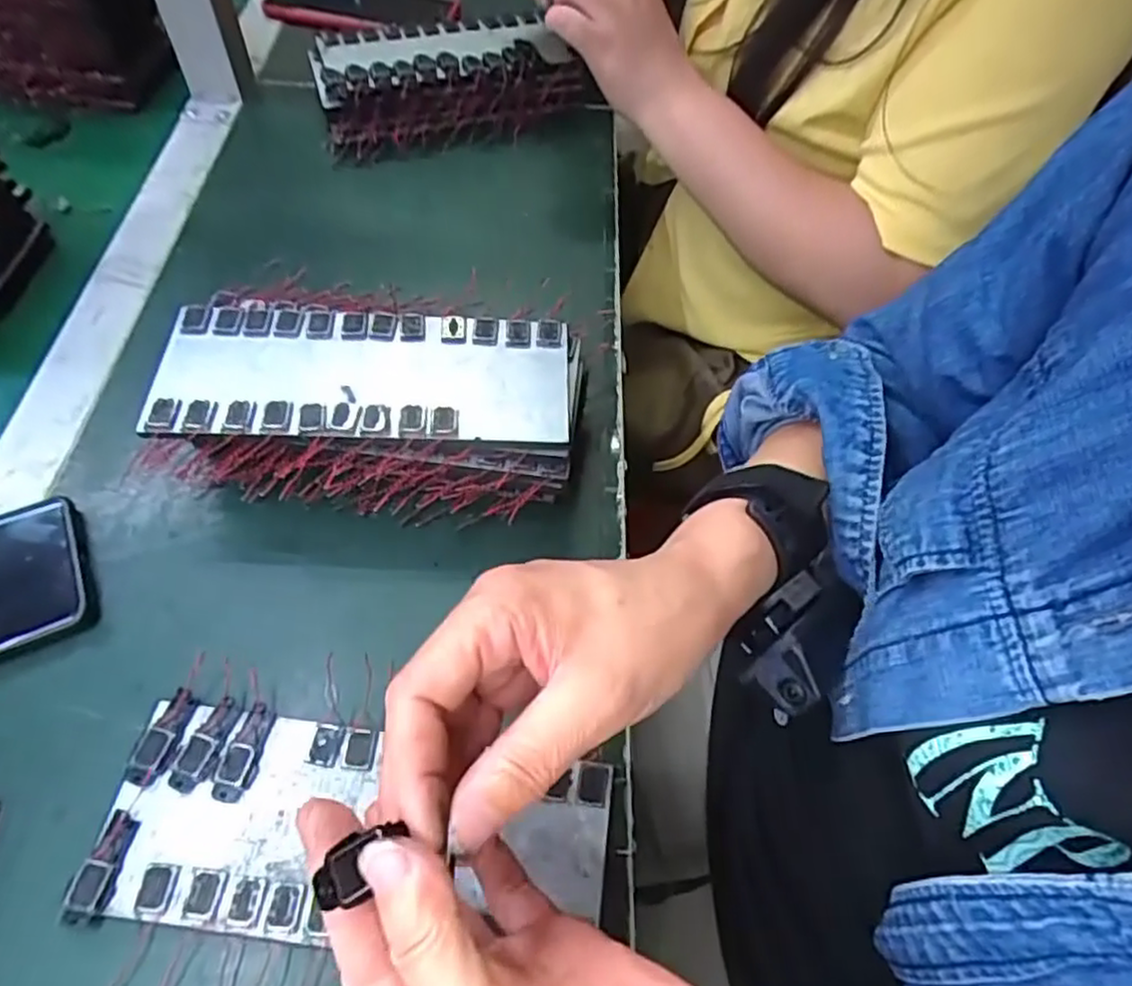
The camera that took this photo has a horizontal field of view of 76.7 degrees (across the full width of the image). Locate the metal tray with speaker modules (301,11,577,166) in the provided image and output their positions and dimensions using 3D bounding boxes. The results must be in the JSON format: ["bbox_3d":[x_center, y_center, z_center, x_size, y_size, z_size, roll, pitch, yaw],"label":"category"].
[{"bbox_3d":[-0.095,-0.337,0.584,0.212,0.039,0.116,-19,61,-15],"label":"metal tray with speaker modules"}]

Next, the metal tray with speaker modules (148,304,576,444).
[{"bbox_3d":[-0.099,-0.060,0.358,0.203,0.011,0.083,3,57,-3],"label":"metal tray with speaker modules"}]

